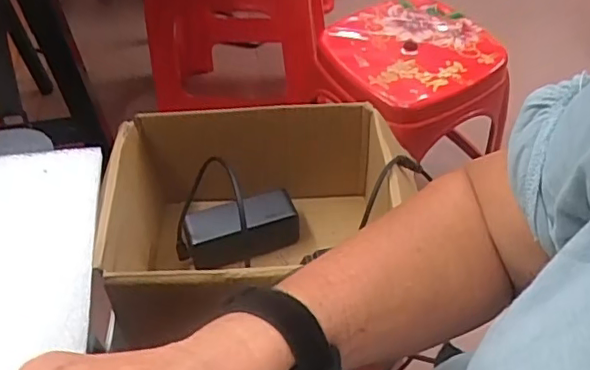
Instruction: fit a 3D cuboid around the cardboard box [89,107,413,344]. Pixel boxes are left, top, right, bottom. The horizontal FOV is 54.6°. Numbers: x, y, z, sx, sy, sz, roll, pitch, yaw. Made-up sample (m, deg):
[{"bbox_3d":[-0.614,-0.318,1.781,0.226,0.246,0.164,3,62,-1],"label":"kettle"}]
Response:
[{"bbox_3d":[-0.035,0.052,0.625,0.295,0.169,0.230,-3,49,0],"label":"cardboard box"}]

